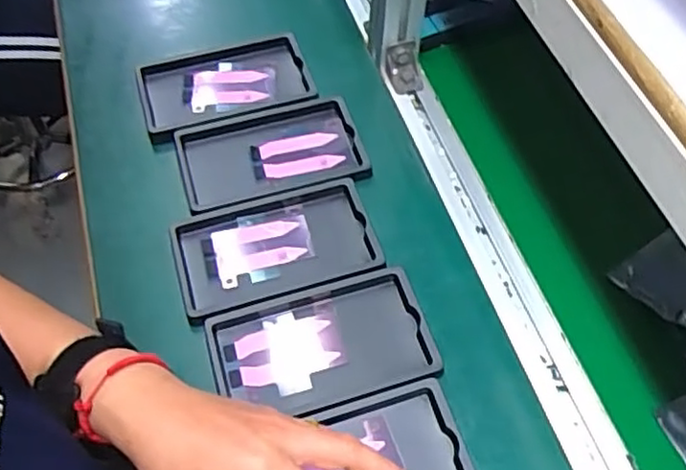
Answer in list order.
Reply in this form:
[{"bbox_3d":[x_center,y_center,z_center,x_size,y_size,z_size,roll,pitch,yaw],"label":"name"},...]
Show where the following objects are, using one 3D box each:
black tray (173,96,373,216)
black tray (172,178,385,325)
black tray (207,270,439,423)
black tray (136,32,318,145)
[{"bbox_3d":[-0.064,-0.074,0.599,0.159,0.013,0.095,-13,58,-10],"label":"black tray"},{"bbox_3d":[-0.055,0.010,0.548,0.158,0.012,0.097,-15,58,-12],"label":"black tray"},{"bbox_3d":[-0.016,0.085,0.501,0.159,0.014,0.094,-13,58,-10],"label":"black tray"},{"bbox_3d":[-0.112,-0.145,0.644,0.160,0.016,0.097,-15,58,-12],"label":"black tray"}]

